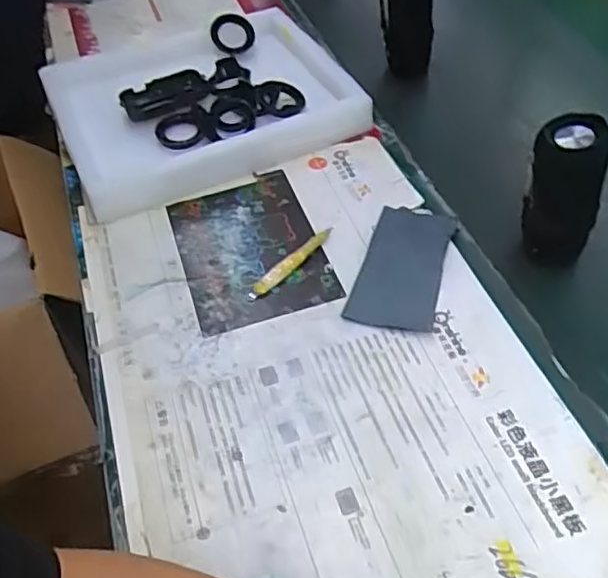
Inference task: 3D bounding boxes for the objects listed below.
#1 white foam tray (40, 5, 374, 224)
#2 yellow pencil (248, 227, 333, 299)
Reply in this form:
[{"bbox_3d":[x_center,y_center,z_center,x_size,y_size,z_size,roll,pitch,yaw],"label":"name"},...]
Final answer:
[{"bbox_3d":[-0.135,-0.269,0.829,0.362,0.044,0.339,-21,51,-14],"label":"white foam tray"},{"bbox_3d":[-0.011,-0.027,0.651,0.115,0.009,0.016,-38,57,-26],"label":"yellow pencil"}]

